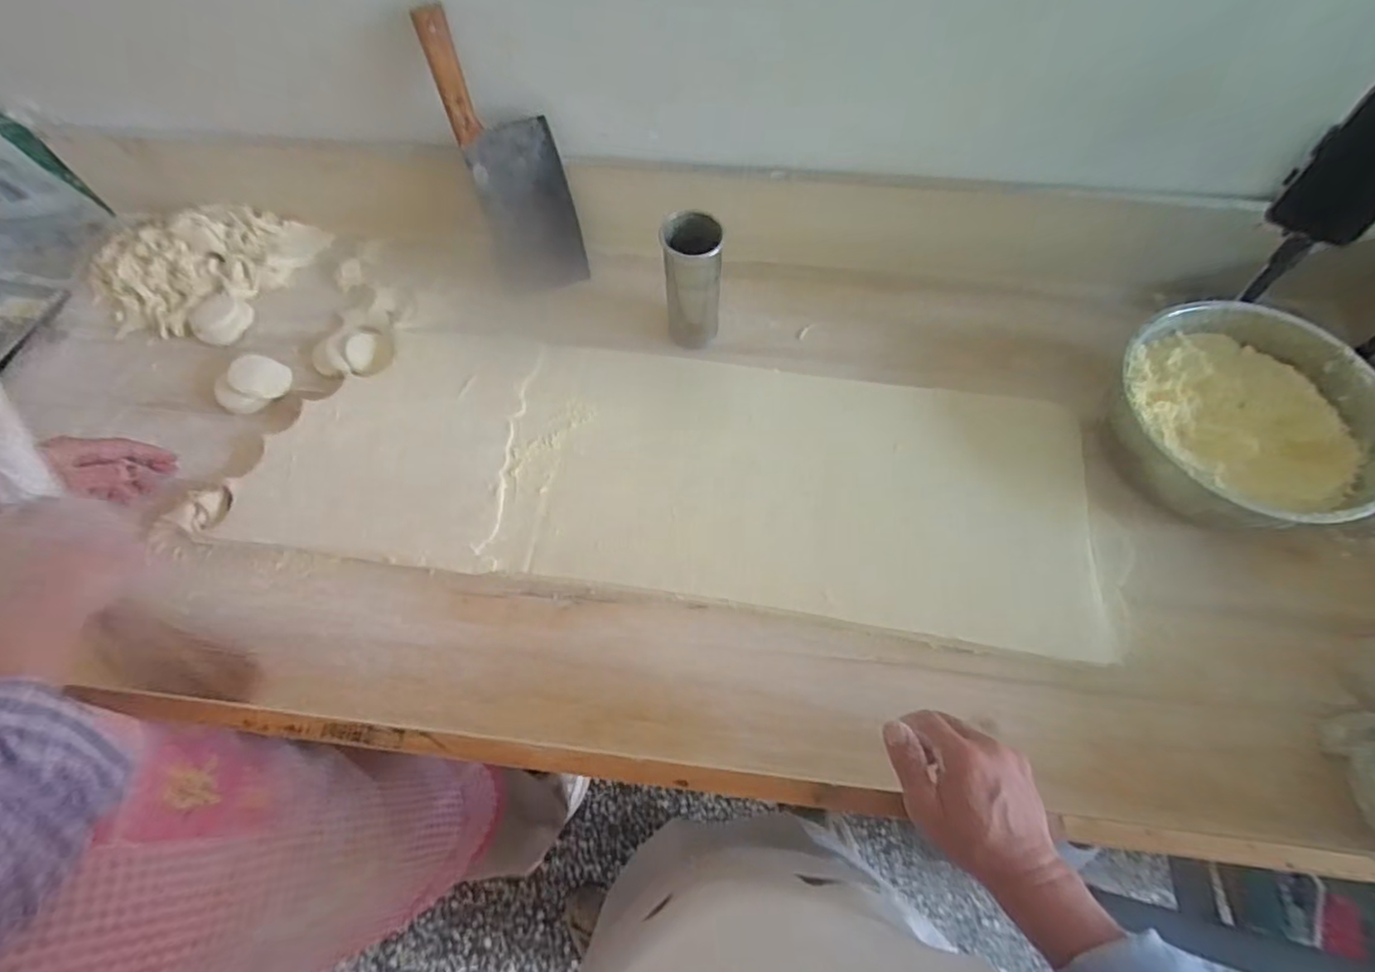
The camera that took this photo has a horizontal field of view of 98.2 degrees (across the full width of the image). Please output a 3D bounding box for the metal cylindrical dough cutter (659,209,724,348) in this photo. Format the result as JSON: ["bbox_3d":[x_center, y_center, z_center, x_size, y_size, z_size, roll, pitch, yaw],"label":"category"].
[{"bbox_3d":[0.007,-0.231,0.693,0.062,0.166,0.060,-1,65,2],"label":"metal cylindrical dough cutter"}]

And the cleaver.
[{"bbox_3d":[-0.201,-0.368,0.705,0.120,0.311,0.026,-3,51,1],"label":"cleaver"}]

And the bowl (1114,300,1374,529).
[{"bbox_3d":[0.568,-0.071,0.618,0.232,0.086,0.237,-1,68,2],"label":"bowl"}]

